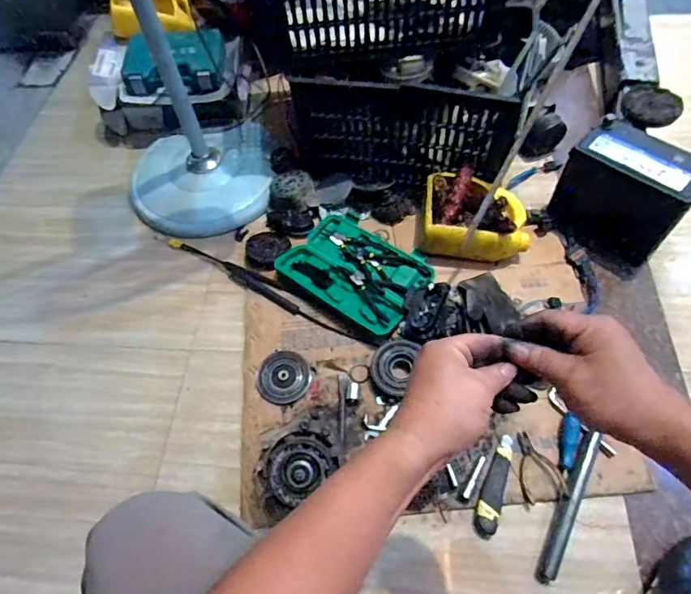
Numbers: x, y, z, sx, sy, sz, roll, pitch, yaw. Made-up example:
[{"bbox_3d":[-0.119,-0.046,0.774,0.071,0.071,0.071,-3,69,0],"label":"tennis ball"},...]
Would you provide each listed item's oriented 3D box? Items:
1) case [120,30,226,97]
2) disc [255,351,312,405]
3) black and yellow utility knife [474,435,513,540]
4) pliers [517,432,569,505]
[{"bbox_3d":[-0.439,-0.597,1.199,0.252,0.078,0.191,-8,59,0],"label":"case"},{"bbox_3d":[-0.120,0.152,0.910,0.102,0.021,0.104,-2,58,3],"label":"disc"},{"bbox_3d":[0.248,0.309,0.780,0.035,0.028,0.162,18,61,15],"label":"black and yellow utility knife"},{"bbox_3d":[0.320,0.281,0.785,0.068,0.024,0.113,-4,57,1],"label":"pliers"}]

